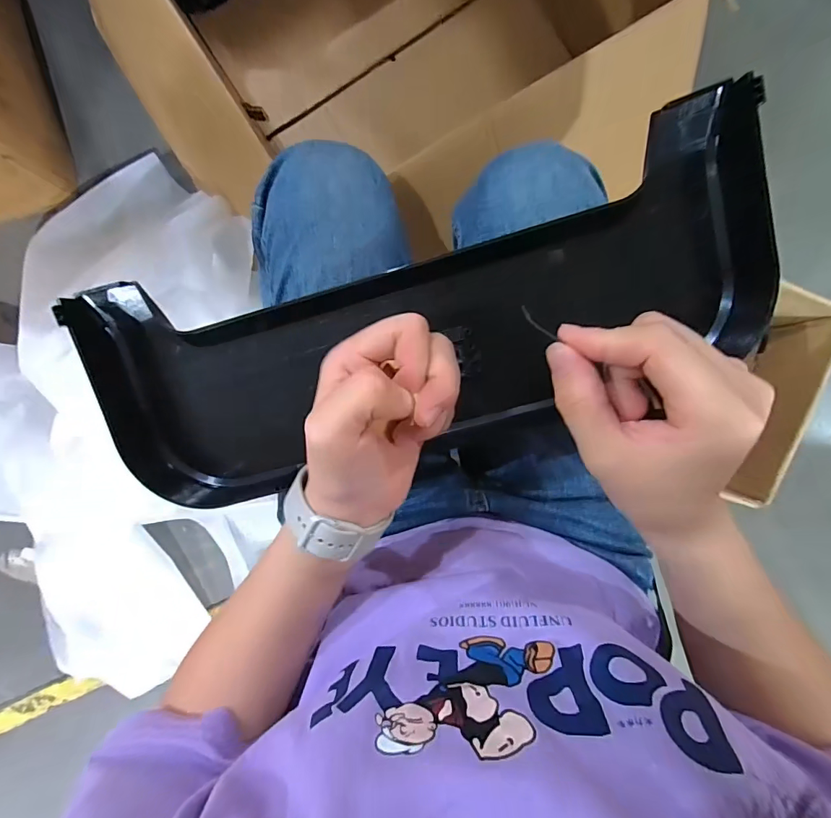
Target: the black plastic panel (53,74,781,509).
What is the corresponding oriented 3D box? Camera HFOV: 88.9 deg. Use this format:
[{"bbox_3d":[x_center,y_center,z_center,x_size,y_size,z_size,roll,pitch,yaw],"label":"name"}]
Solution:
[{"bbox_3d":[-0.002,-0.063,0.333,0.491,0.089,0.199,-12,96,7],"label":"black plastic panel"}]

